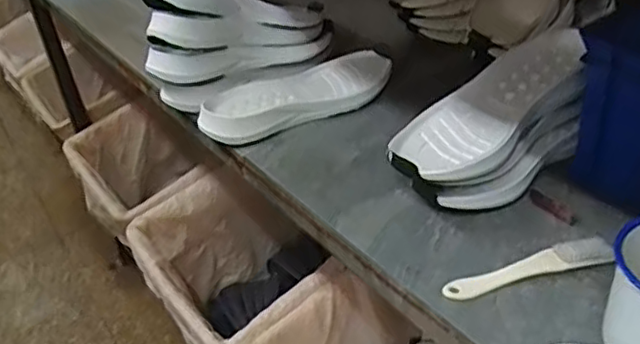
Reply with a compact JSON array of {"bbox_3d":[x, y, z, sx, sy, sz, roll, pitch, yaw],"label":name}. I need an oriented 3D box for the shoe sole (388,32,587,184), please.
[{"bbox_3d":[0.181,-0.073,0.676,0.267,0.045,0.108,-32,42,-31],"label":"shoe sole"}]

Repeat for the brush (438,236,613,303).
[{"bbox_3d":[0.189,0.089,0.582,0.158,0.015,0.028,-12,36,-8],"label":"brush"}]

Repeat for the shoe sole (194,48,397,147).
[{"bbox_3d":[-0.030,-0.105,0.868,0.277,0.034,0.114,-21,38,-20],"label":"shoe sole"}]

